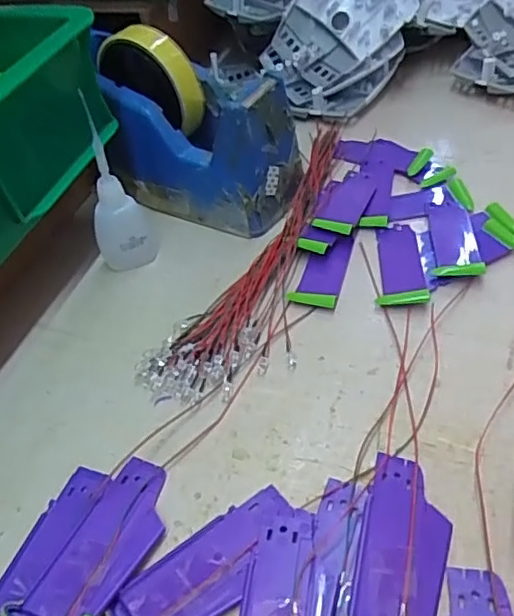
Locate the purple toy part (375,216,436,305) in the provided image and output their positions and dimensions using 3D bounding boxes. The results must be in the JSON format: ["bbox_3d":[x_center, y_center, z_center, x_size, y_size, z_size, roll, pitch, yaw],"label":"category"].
[{"bbox_3d":[0.096,-0.032,0.385,0.034,0.012,0.085,3,47,9],"label":"purple toy part"}]

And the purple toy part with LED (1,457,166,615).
[{"bbox_3d":[-0.067,0.108,0.267,0.040,0.014,0.088,17,50,21],"label":"purple toy part with LED"}]

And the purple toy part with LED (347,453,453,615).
[{"bbox_3d":[0.064,0.105,0.255,0.041,0.011,0.089,12,49,17],"label":"purple toy part with LED"}]

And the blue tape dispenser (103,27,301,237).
[{"bbox_3d":[-0.044,-0.131,0.426,0.139,0.110,0.079,24,54,26],"label":"blue tape dispenser"}]

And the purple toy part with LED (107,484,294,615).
[{"bbox_3d":[-0.020,0.114,0.260,0.090,0.008,0.037,-34,52,-24],"label":"purple toy part with LED"}]

